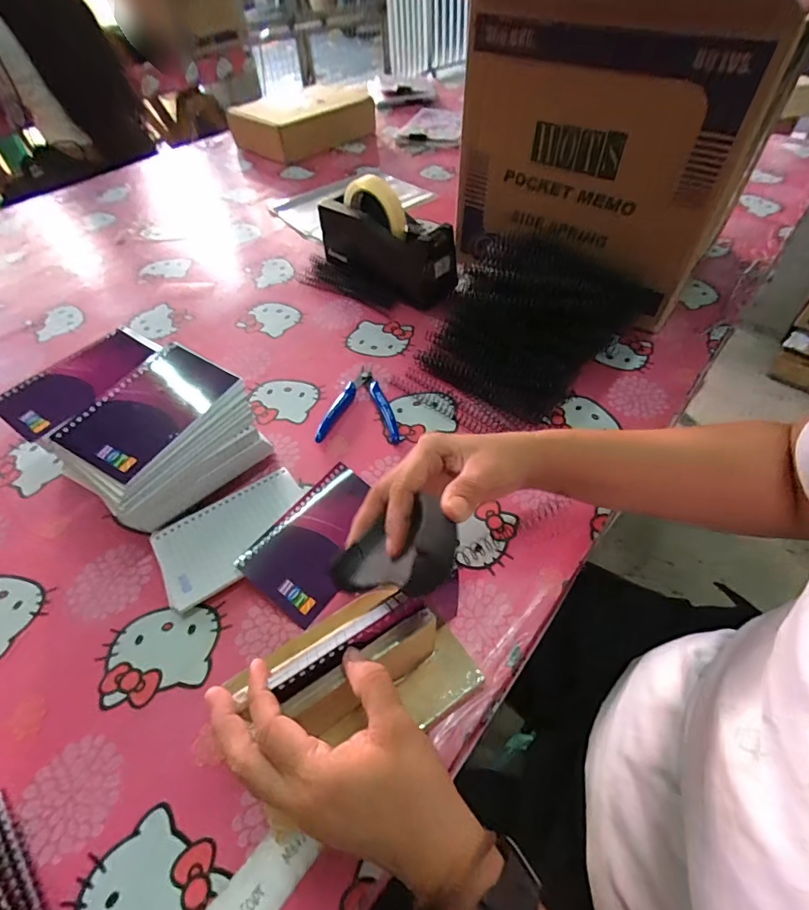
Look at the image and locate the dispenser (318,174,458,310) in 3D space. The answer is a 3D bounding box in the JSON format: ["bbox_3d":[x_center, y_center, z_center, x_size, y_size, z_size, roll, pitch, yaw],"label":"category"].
[{"bbox_3d":[-0.028,-0.290,0.627,0.223,0.123,0.072,31,58,25],"label":"dispenser"}]

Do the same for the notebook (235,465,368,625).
[{"bbox_3d":[-0.071,0.072,0.401,0.077,0.007,0.128,38,62,9],"label":"notebook"}]

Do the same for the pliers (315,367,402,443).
[{"bbox_3d":[-0.048,-0.060,0.515,0.086,0.014,0.112,-1,50,2],"label":"pliers"}]

